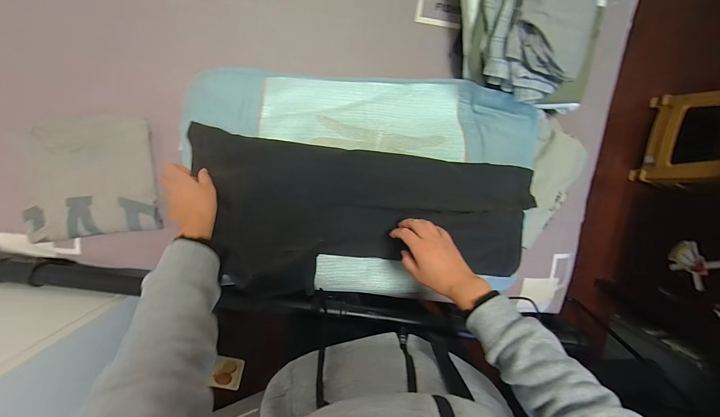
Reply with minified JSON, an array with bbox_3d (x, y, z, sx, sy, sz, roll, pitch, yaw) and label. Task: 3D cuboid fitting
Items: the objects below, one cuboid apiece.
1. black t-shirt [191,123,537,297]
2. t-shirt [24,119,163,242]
[{"bbox_3d":[0.004,0.026,0.619,0.643,0.099,0.290,2,97,-7],"label":"black t-shirt"},{"bbox_3d":[-0.528,-0.057,0.627,0.234,0.023,0.219,-6,98,-4],"label":"t-shirt"}]

